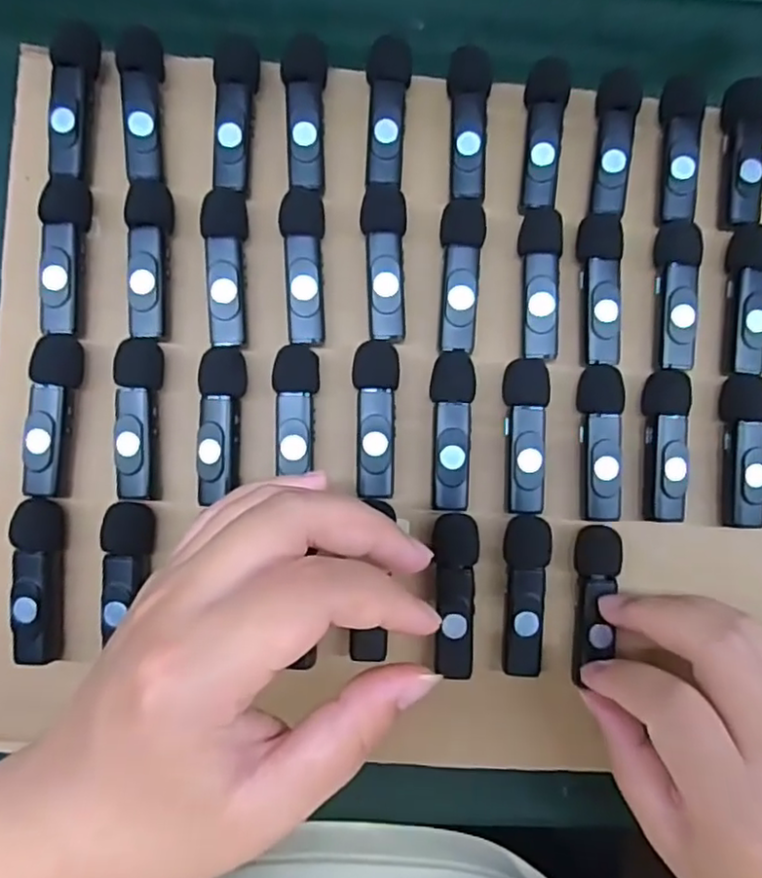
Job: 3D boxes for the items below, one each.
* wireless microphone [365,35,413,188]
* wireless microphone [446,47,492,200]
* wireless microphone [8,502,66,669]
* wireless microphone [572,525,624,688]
[{"bbox_3d":[0.003,-0.139,0.275,0.018,0.011,0.062,3,83,-4],"label":"wireless microphone"},{"bbox_3d":[0.038,-0.135,0.276,0.018,0.010,0.064,2,83,-4],"label":"wireless microphone"},{"bbox_3d":[-0.137,0.057,0.256,0.015,0.013,0.064,-1,83,-4],"label":"wireless microphone"},{"bbox_3d":[0.089,0.067,0.265,0.017,0.013,0.062,7,83,-3],"label":"wireless microphone"}]

